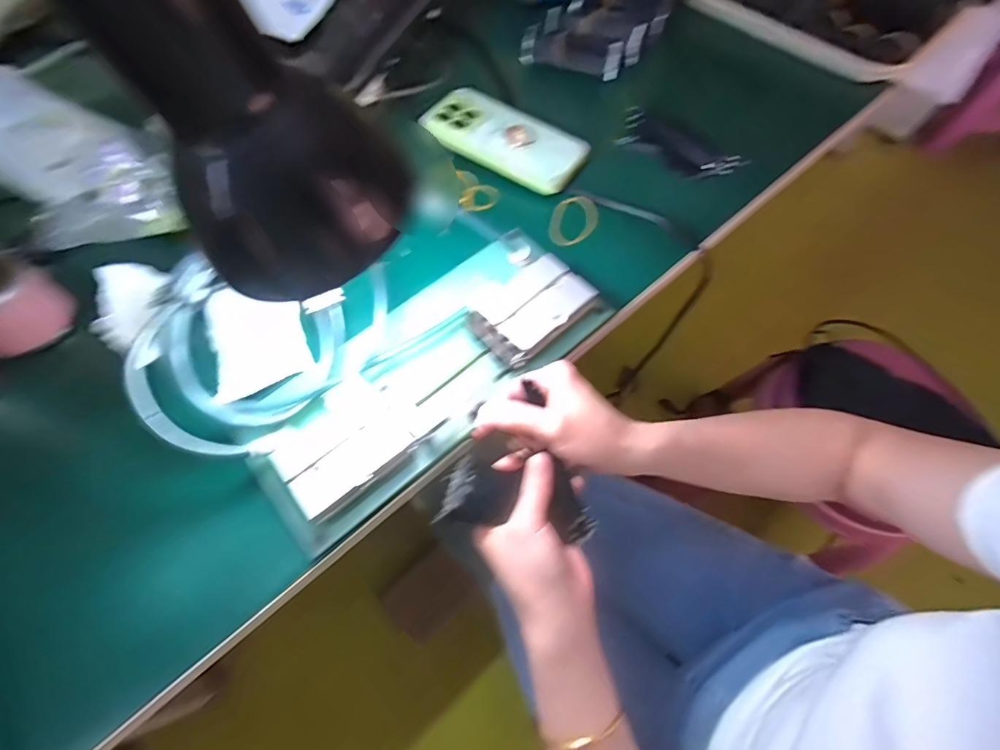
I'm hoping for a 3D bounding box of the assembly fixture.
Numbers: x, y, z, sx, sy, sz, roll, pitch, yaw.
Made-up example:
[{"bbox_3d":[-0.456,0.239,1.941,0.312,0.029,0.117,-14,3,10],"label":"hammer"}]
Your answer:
[{"bbox_3d":[-0.051,-0.004,0.333,0.266,0.033,0.105,-39,72,-15],"label":"assembly fixture"}]

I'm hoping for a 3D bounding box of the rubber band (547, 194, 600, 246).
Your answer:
[{"bbox_3d":[0.068,-0.143,0.413,0.042,0.008,0.056,10,67,4],"label":"rubber band"}]

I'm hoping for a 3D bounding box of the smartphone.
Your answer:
[{"bbox_3d":[0.005,-0.233,0.437,0.156,0.010,0.083,32,70,10],"label":"smartphone"}]

